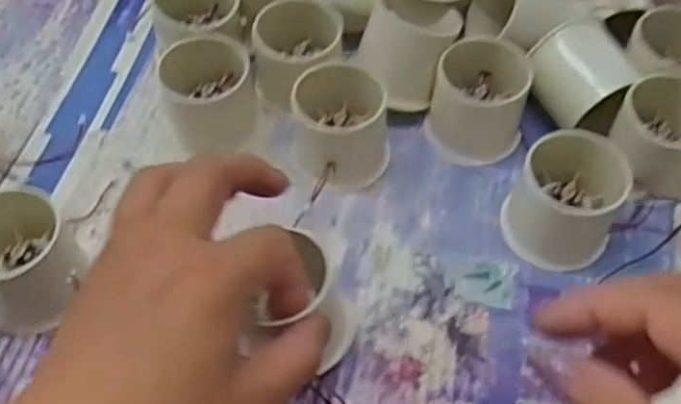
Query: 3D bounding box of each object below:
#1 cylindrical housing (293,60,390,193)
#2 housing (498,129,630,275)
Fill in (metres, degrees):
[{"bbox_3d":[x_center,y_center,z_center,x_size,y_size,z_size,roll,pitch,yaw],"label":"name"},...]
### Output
[{"bbox_3d":[0.001,-0.041,0.390,0.055,0.048,0.063,-7,56,-4],"label":"cylindrical housing"},{"bbox_3d":[0.116,-0.001,0.358,0.053,0.054,0.049,0,55,0],"label":"housing"}]

